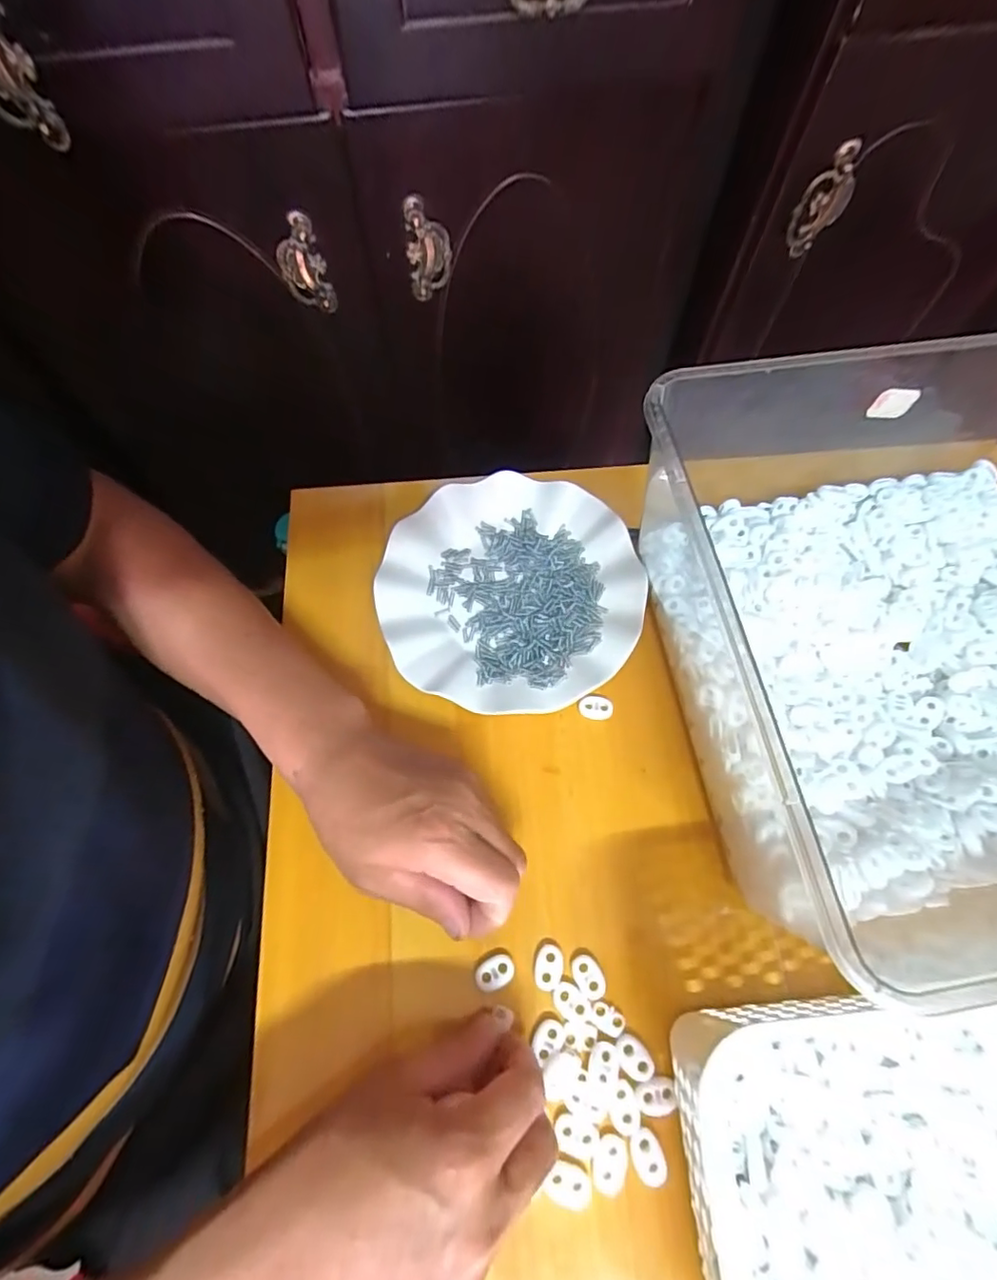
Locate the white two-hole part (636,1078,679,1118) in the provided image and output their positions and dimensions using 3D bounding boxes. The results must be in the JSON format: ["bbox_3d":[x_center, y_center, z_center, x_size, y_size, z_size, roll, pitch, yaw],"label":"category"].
[{"bbox_3d":[0.082,0.237,0.289,0.021,0.004,0.015,-7,67,-4],"label":"white two-hole part"}]

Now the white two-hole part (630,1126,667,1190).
[{"bbox_3d":[0.075,0.260,0.279,0.015,0.004,0.023,-22,69,-10],"label":"white two-hole part"}]

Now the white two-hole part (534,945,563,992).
[{"bbox_3d":[0.029,0.184,0.313,0.015,0.004,0.022,4,67,1],"label":"white two-hole part"}]

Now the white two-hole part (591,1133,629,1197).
[{"bbox_3d":[0.056,0.263,0.279,0.016,0.004,0.024,12,67,5],"label":"white two-hole part"}]

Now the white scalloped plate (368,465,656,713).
[{"bbox_3d":[0.009,-0.035,0.398,0.176,0.023,0.177,0,67,0],"label":"white scalloped plate"}]

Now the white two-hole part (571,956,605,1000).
[{"bbox_3d":[0.050,0.189,0.312,0.015,0.004,0.022,-28,70,-12],"label":"white two-hole part"}]

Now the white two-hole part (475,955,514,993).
[{"bbox_3d":[-0.002,0.187,0.313,0.023,0.004,0.015,-30,70,-13],"label":"white two-hole part"}]

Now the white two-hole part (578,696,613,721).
[{"bbox_3d":[0.065,0.045,0.373,0.022,0.006,0.014,6,67,2],"label":"white two-hole part"}]

